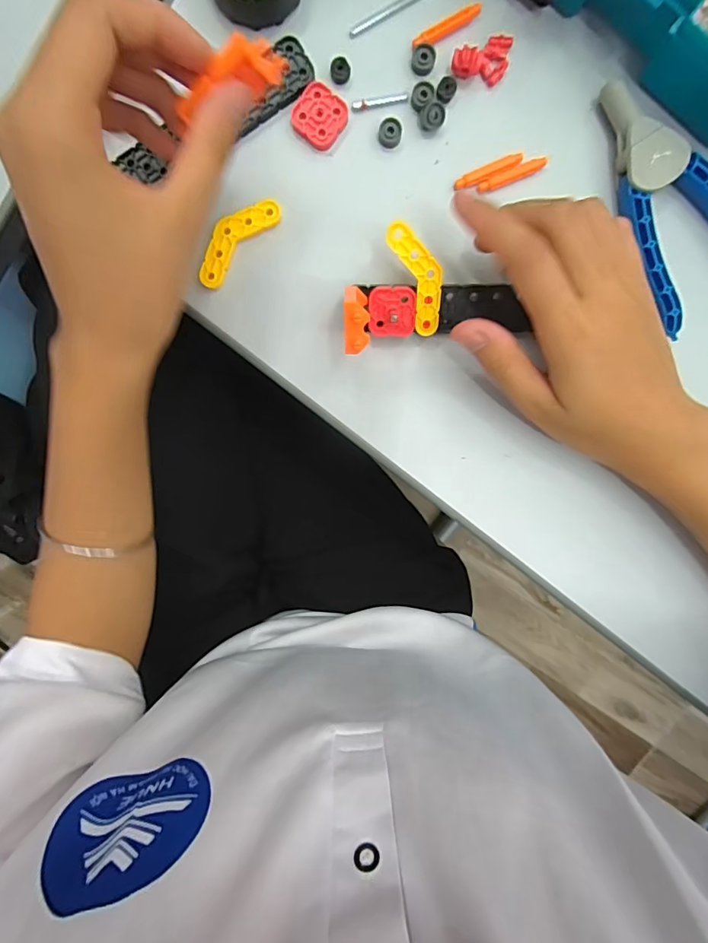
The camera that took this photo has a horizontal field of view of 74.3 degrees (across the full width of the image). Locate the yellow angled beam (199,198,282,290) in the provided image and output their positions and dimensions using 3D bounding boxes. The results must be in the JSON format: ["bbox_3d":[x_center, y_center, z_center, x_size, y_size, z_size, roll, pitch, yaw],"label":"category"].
[{"bbox_3d":[-0.067,-0.129,0.258,0.020,0.005,0.058,44,96,-7],"label":"yellow angled beam"}]

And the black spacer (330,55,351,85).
[{"bbox_3d":[-0.007,-0.211,0.245,0.011,0.004,0.010,7,99,-2],"label":"black spacer"}]

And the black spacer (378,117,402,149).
[{"bbox_3d":[0.019,-0.182,0.251,0.012,0.005,0.013,0,99,0],"label":"black spacer"}]

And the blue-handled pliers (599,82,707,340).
[{"bbox_3d":[0.167,-0.144,0.249,0.062,0.015,0.126,-33,98,5],"label":"blue-handled pliers"}]

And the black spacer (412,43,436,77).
[{"bbox_3d":[0.037,-0.216,0.244,0.012,0.004,0.012,5,99,-1],"label":"black spacer"}]

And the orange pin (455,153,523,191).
[{"bbox_3d":[0.073,-0.163,0.254,0.038,0.005,0.007,-23,99,3],"label":"orange pin"}]

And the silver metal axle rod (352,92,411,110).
[{"bbox_3d":[0.014,-0.198,0.249,0.030,0.004,0.004,-13,99,2],"label":"silver metal axle rod"}]

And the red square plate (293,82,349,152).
[{"bbox_3d":[-0.018,-0.189,0.249,0.027,0.005,0.026,34,97,-6],"label":"red square plate"}]

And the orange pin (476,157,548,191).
[{"bbox_3d":[0.085,-0.161,0.254,0.038,0.006,0.007,-23,99,3],"label":"orange pin"}]

